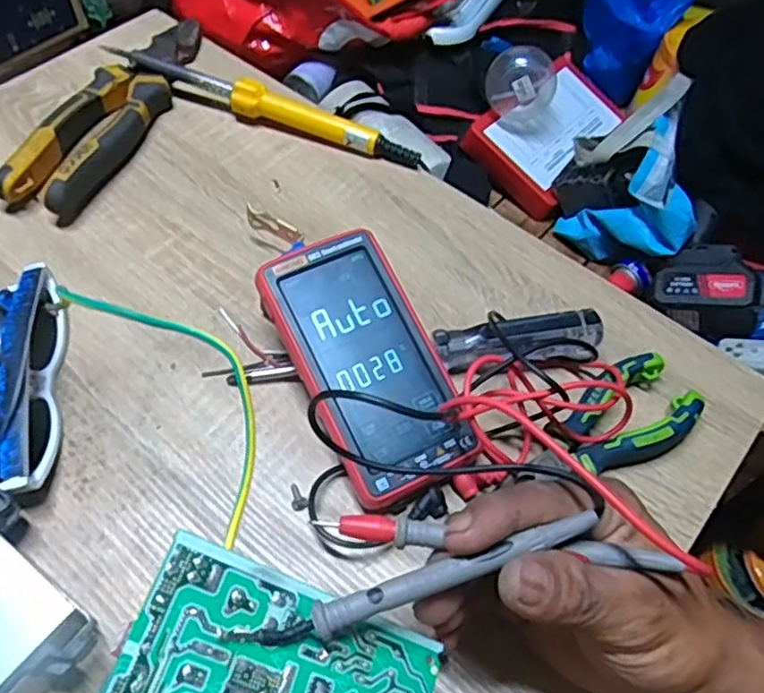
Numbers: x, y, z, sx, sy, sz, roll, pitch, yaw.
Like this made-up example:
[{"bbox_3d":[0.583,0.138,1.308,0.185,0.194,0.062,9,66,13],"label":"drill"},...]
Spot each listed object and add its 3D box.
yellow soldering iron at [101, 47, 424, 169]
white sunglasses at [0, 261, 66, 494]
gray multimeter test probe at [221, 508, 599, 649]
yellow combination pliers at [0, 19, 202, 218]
[{"bbox_3d":[-0.091,-0.188,0.523,0.254,0.029,0.022,18,57,9],"label":"yellow soldering iron"},{"bbox_3d":[-0.211,0.017,0.374,0.049,0.040,0.139,-9,57,-9],"label":"white sunglasses"},{"bbox_3d":[0.014,0.087,0.243,0.134,0.010,0.011,-17,59,-9],"label":"gray multimeter test probe"},{"bbox_3d":[-0.201,-0.188,0.517,0.059,0.026,0.234,16,57,8],"label":"yellow combination pliers"}]

